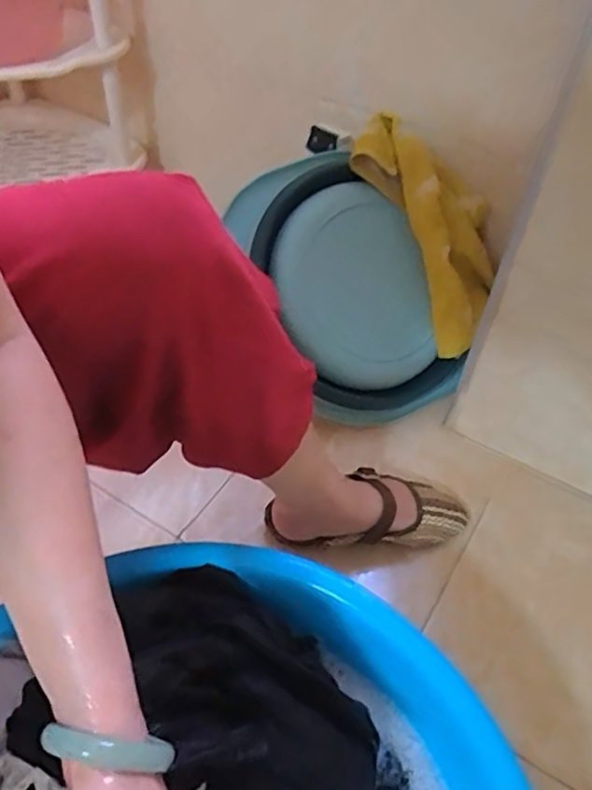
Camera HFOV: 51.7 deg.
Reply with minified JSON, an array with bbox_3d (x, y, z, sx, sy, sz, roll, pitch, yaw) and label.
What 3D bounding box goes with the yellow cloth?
[{"bbox_3d":[0.193,-0.232,0.855,0.126,0.074,0.335,-33,102,-29],"label":"yellow cloth"}]

